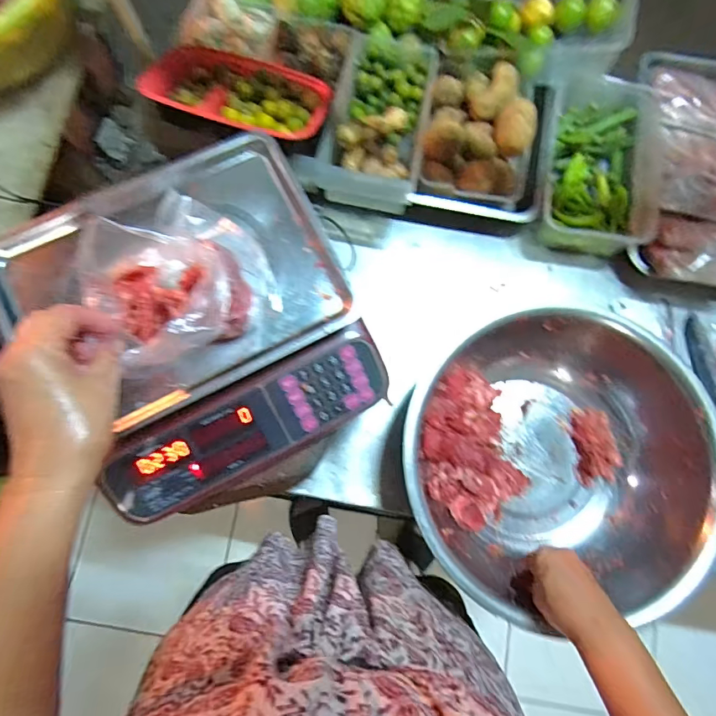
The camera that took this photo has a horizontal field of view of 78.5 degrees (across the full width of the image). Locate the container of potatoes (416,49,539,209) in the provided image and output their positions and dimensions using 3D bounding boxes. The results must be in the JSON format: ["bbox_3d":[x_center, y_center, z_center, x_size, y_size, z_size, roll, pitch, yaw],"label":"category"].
[{"bbox_3d":[0.180,-0.345,0.653,0.167,0.069,0.215,6,80,-1],"label":"container of potatoes"}]

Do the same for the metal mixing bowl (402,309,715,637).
[{"bbox_3d":[0.250,0.136,0.567,0.356,0.124,0.347,0,80,-2],"label":"metal mixing bowl"}]

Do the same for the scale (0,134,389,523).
[{"bbox_3d":[-0.168,-0.033,0.485,0.320,0.113,0.332,-27,82,-6],"label":"scale"}]

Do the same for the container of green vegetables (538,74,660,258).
[{"bbox_3d":[0.362,-0.294,0.680,0.165,0.075,0.257,10,80,0],"label":"container of green vegetables"}]

